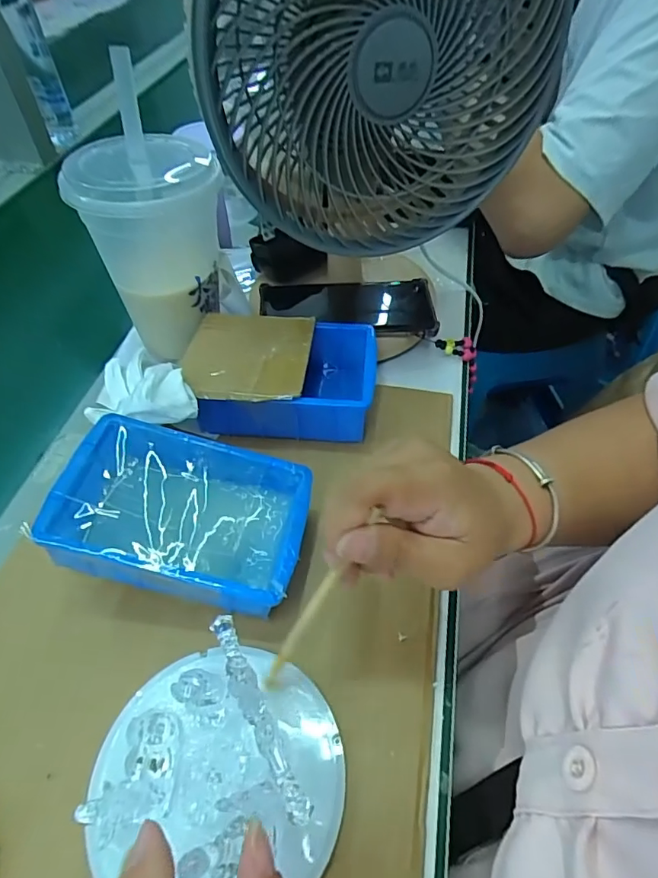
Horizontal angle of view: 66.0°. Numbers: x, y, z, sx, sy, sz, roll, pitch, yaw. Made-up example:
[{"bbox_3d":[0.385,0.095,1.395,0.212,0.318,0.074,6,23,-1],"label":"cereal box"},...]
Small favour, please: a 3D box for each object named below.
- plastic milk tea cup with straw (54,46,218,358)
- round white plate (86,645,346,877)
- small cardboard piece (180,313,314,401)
[{"bbox_3d":[-0.141,-0.166,0.413,0.103,0.181,0.092,-26,54,-19],"label":"plastic milk tea cup with straw"},{"bbox_3d":[-0.056,0.166,0.260,0.123,0.023,0.113,-1,50,1],"label":"round white plate"},{"bbox_3d":[-0.065,-0.068,0.402,0.095,0.007,0.095,4,51,3],"label":"small cardboard piece"}]

